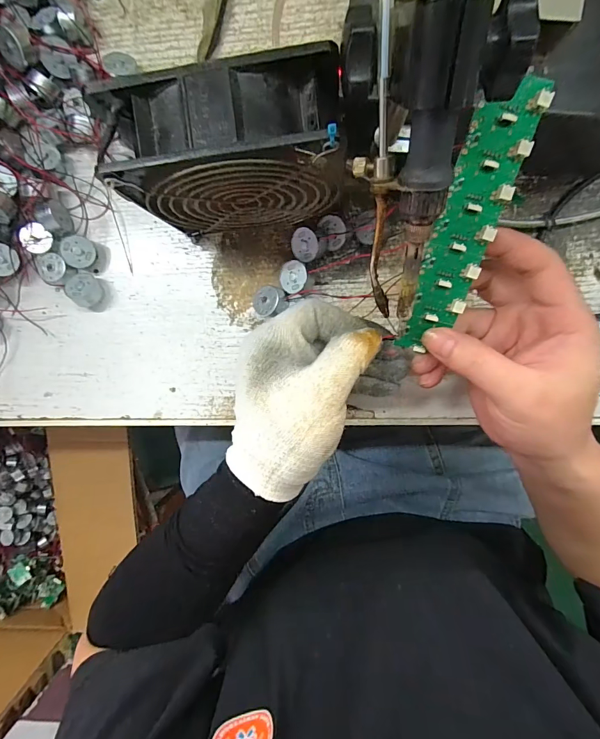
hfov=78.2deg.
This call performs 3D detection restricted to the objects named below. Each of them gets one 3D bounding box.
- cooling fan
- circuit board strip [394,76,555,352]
[{"bbox_3d":[-0.034,-0.120,0.225,0.114,0.121,0.043,-5,95,5],"label":"cooling fan"},{"bbox_3d":[0.087,-0.073,0.195,0.031,0.006,0.134,18,113,3],"label":"circuit board strip"}]

